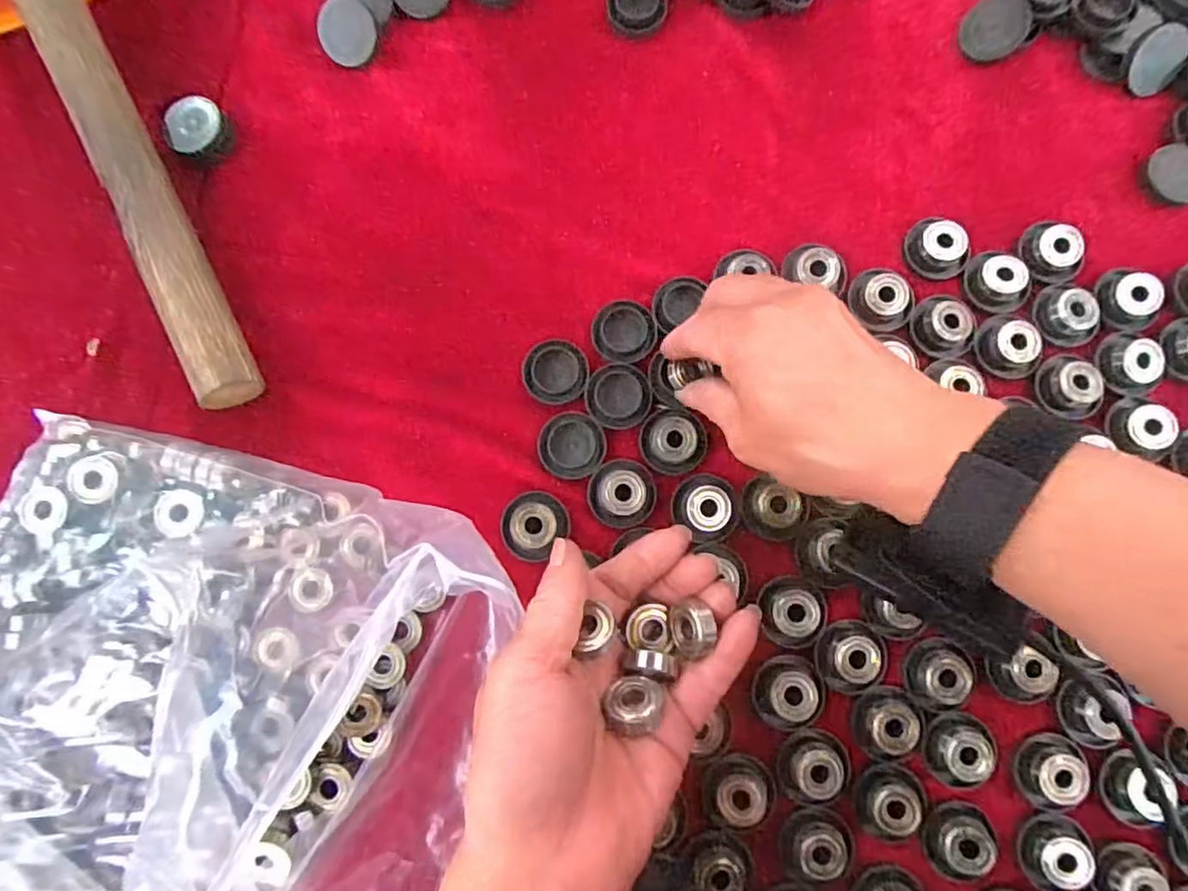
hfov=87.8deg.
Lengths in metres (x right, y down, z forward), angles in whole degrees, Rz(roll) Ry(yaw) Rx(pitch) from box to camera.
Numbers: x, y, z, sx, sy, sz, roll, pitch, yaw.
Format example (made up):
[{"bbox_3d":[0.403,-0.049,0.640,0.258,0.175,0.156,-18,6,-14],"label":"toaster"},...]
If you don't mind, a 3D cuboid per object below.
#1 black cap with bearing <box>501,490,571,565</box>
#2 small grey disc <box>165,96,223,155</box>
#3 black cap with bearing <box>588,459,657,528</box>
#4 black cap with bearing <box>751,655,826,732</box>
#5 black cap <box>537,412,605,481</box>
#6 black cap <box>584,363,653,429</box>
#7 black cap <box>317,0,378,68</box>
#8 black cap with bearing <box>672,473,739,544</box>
[{"bbox_3d":[-0.029,0.039,0.297,0.032,0.012,0.033,0,82,-1],"label":"black cap with bearing"},{"bbox_3d":[-0.213,-0.171,0.328,0.024,0.006,0.035,9,75,-18],"label":"small grey disc"},{"bbox_3d":[0.014,0.023,0.298,0.032,0.011,0.032,0,82,-1],"label":"black cap with bearing"},{"bbox_3d":[0.091,0.115,0.284,0.032,0.014,0.032,0,82,-1],"label":"black cap with bearing"},{"bbox_3d":[-0.011,0.000,0.306,0.032,0.004,0.033,0,82,-1],"label":"black cap"},{"bbox_3d":[0.012,-0.025,0.308,0.032,0.004,0.032,0,82,-1],"label":"black cap"},{"bbox_3d":[-0.134,-0.222,0.332,0.033,0.009,0.031,40,97,-9],"label":"black cap"},{"bbox_3d":[0.054,0.030,0.298,0.031,0.007,0.032,0,82,-1],"label":"black cap with bearing"}]

